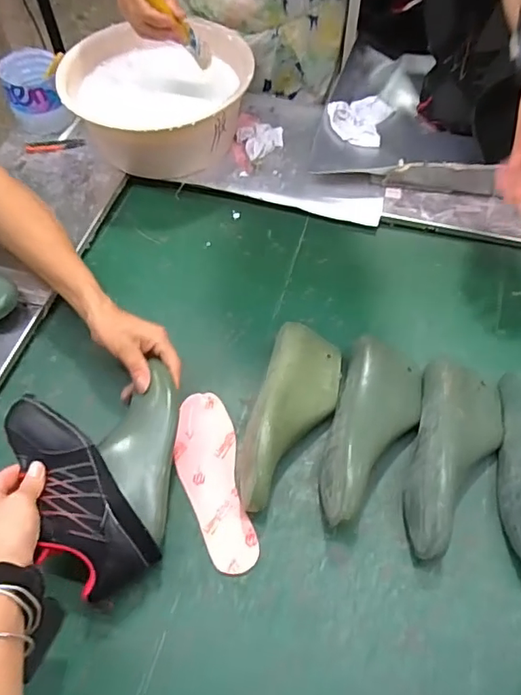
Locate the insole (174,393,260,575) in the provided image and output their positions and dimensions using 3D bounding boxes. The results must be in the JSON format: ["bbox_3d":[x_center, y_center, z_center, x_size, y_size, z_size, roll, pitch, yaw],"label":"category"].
[{"bbox_3d":[-0.056,0.155,0.620,0.074,0.009,0.218,-15,60,-8],"label":"insole"}]

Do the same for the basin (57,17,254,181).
[{"bbox_3d":[-0.172,-0.406,0.856,0.268,0.151,0.234,30,63,19],"label":"basin"}]

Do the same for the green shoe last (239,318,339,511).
[{"bbox_3d":[0.036,0.077,0.623,0.092,0.077,0.244,17,61,11],"label":"green shoe last"}]

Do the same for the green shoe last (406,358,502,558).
[{"bbox_3d":[0.226,0.119,0.586,0.094,0.067,0.234,15,60,10],"label":"green shoe last"}]

